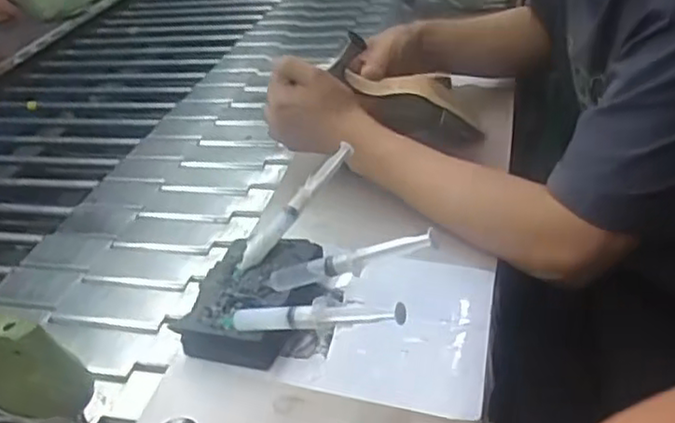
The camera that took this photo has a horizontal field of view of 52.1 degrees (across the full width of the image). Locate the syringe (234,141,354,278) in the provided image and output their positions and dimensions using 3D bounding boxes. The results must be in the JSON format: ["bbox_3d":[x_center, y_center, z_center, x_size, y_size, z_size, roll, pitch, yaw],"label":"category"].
[{"bbox_3d":[-0.042,0.001,0.630,0.020,0.019,0.149,23,62,38],"label":"syringe"}]

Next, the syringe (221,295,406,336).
[{"bbox_3d":[-0.023,0.076,0.509,0.162,0.021,0.014,-8,27,33],"label":"syringe"}]

